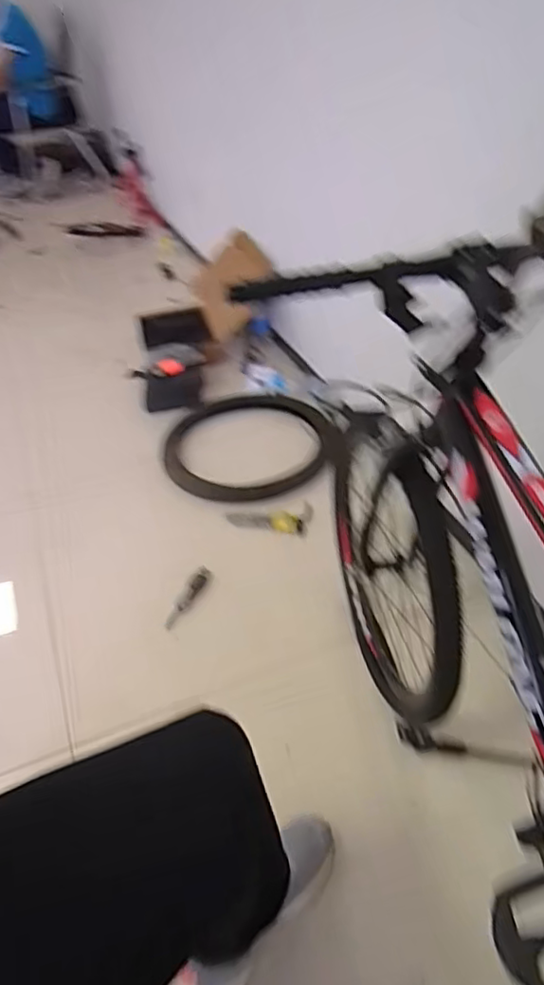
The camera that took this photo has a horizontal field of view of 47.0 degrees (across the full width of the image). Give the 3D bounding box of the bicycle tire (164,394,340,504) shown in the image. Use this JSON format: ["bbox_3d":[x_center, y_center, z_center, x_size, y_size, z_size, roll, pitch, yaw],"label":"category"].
[{"bbox_3d":[-0.062,-0.144,1.721,0.472,0.051,0.448,-11,48,1],"label":"bicycle tire"}]

